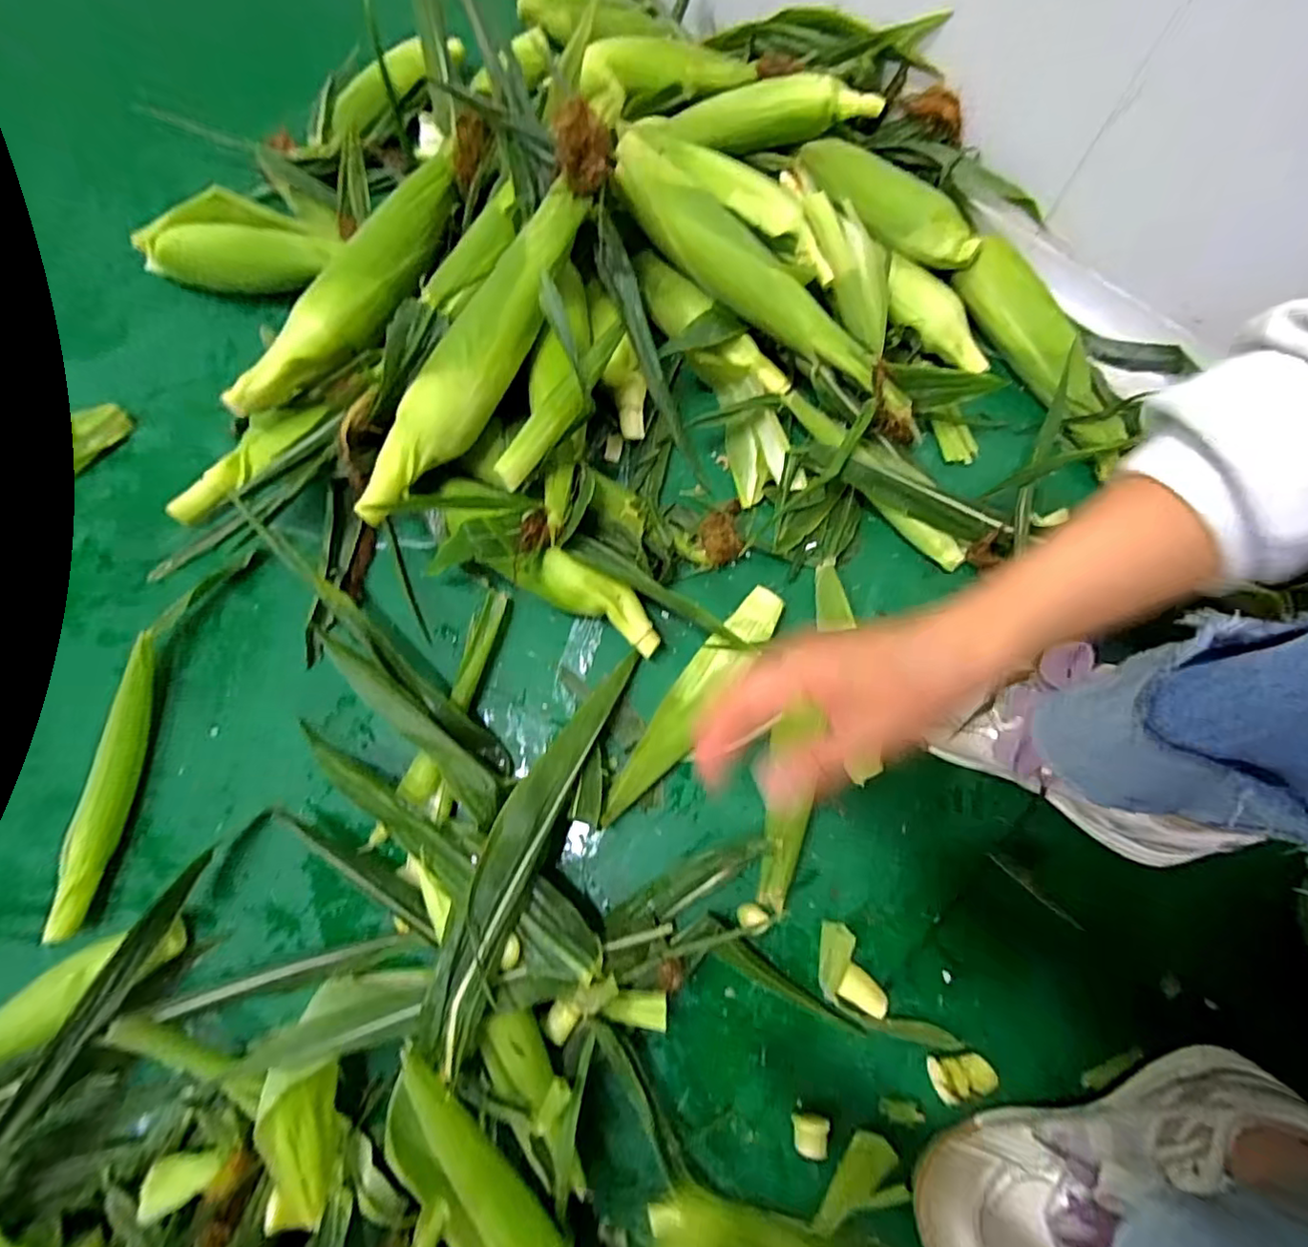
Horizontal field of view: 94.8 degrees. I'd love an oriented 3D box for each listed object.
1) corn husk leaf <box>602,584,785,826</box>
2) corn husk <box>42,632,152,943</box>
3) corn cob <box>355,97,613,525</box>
[{"bbox_3d":[0.031,0.060,0.471,0.035,0.022,0.214,34,76,12],"label":"corn husk leaf"},{"bbox_3d":[-0.423,0.119,0.462,0.029,0.025,0.215,-1,72,1],"label":"corn husk"},{"bbox_3d":[-0.123,-0.225,0.456,0.060,0.050,0.341,30,90,11],"label":"corn cob"}]

